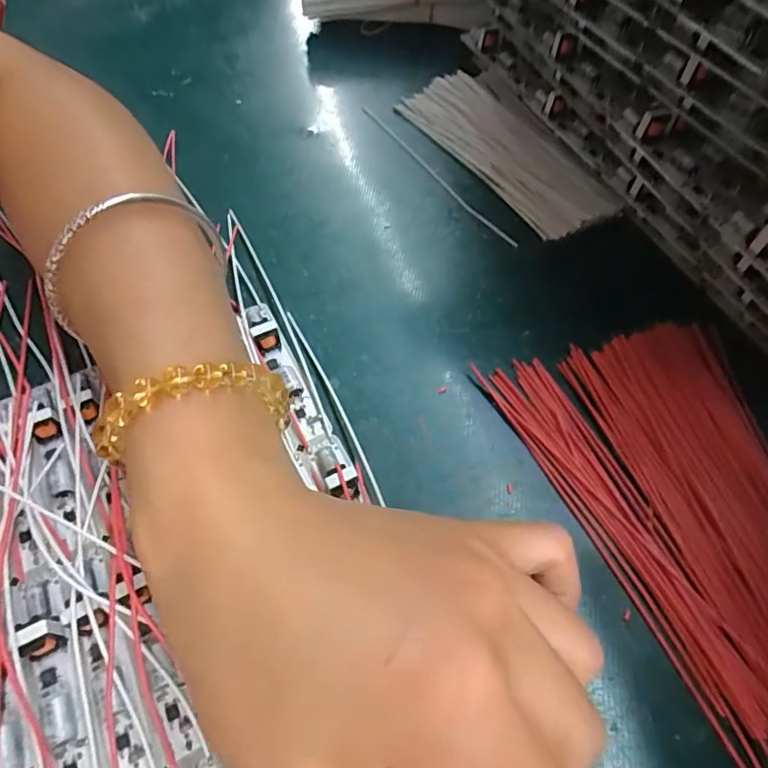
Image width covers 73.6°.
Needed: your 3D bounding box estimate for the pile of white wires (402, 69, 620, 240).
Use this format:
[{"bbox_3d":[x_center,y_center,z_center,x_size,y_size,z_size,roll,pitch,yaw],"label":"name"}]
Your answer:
[{"bbox_3d":[0.067,-0.132,0.285,0.053,0.012,0.138,-26,64,-14],"label":"pile of white wires"}]

